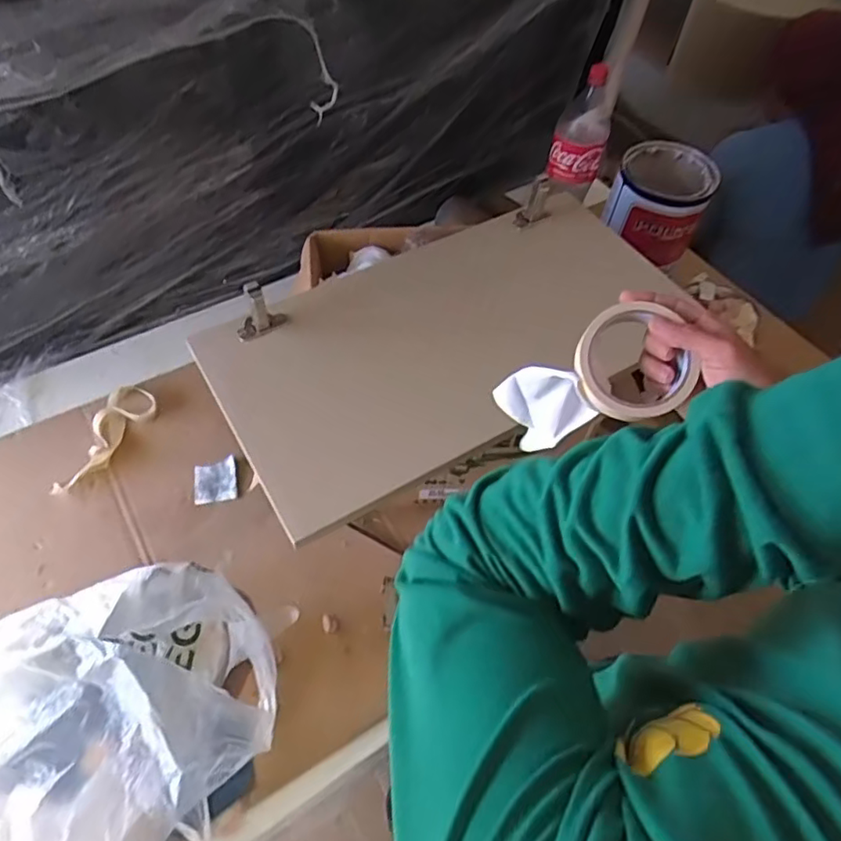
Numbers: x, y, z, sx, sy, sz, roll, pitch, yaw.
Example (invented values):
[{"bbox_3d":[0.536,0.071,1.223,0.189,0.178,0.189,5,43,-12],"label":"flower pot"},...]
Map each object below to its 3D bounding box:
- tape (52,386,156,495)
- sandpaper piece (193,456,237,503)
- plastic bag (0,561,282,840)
[{"bbox_3d":[-0.460,0.022,0.877,0.061,0.033,0.186,23,57,11],"label":"tape"},{"bbox_3d":[-0.290,0.085,0.864,0.058,0.013,0.063,-6,56,-8],"label":"sandpaper piece"},{"bbox_3d":[-0.323,0.335,0.622,0.340,0.125,0.339,-11,57,-11],"label":"plastic bag"}]

